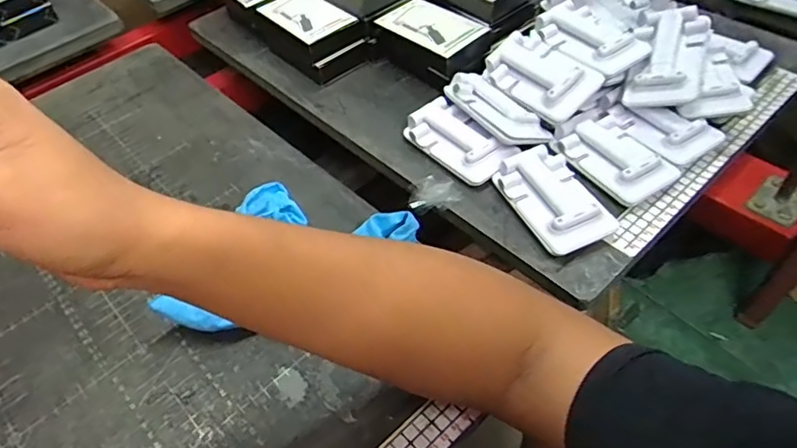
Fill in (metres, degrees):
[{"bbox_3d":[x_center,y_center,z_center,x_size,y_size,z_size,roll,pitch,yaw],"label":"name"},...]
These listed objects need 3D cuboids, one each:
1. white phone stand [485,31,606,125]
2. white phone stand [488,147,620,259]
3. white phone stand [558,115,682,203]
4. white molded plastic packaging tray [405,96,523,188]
[{"bbox_3d":[0.140,-0.149,0.547,0.067,0.021,0.109,-45,58,1],"label":"white phone stand"},{"bbox_3d":[0.136,-0.024,0.490,0.067,0.023,0.105,-19,50,-10],"label":"white phone stand"},{"bbox_3d":[0.203,-0.062,0.515,0.065,0.024,0.089,-26,51,-16],"label":"white phone stand"},{"bbox_3d":[0.060,-0.084,0.551,0.061,0.027,0.107,-36,55,-22],"label":"white molded plastic packaging tray"}]

